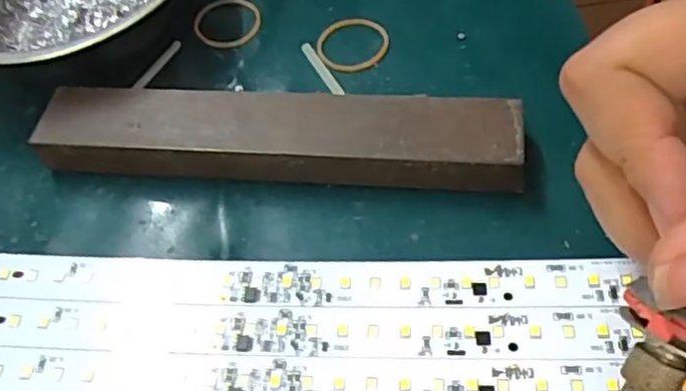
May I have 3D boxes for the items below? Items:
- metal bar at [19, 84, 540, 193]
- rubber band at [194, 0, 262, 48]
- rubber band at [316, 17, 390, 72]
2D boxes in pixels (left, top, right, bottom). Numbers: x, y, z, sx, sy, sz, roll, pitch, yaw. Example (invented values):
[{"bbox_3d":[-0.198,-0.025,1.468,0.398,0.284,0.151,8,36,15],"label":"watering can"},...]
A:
[{"bbox_3d":[-0.027,-0.024,0.258,0.186,0.021,0.033,4,55,8],"label":"metal bar"},{"bbox_3d":[-0.056,-0.085,0.318,0.032,0.004,0.036,-13,54,-5],"label":"rubber band"},{"bbox_3d":[0.005,-0.071,0.300,0.033,0.004,0.034,-2,54,3],"label":"rubber band"}]

